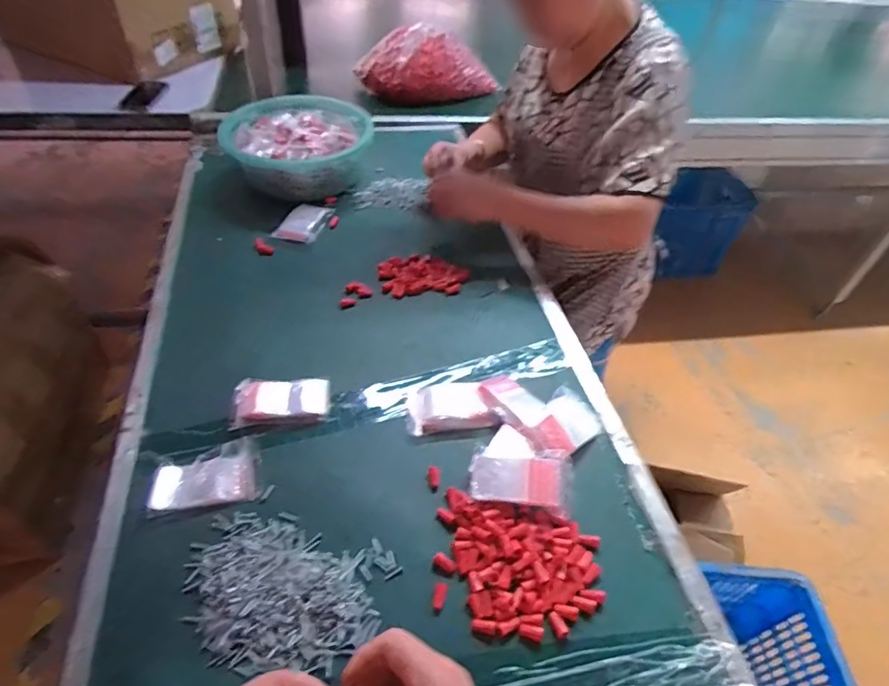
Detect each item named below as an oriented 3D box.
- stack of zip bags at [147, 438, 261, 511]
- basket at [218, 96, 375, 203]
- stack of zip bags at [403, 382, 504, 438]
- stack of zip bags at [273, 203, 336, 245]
[{"bbox_3d":[-0.262,0.146,0.580,0.108,0.011,0.072,-6,46,-13],"label":"stack of zip bags"},{"bbox_3d":[-0.260,-0.373,0.988,0.266,0.099,0.209,-34,57,-31],"label":"basket"},{"bbox_3d":[0.010,0.083,0.675,0.116,0.018,0.065,-3,46,-10],"label":"stack of zip bags"},{"bbox_3d":[-0.243,-0.210,0.919,0.063,0.019,0.110,18,46,11],"label":"stack of zip bags"}]

